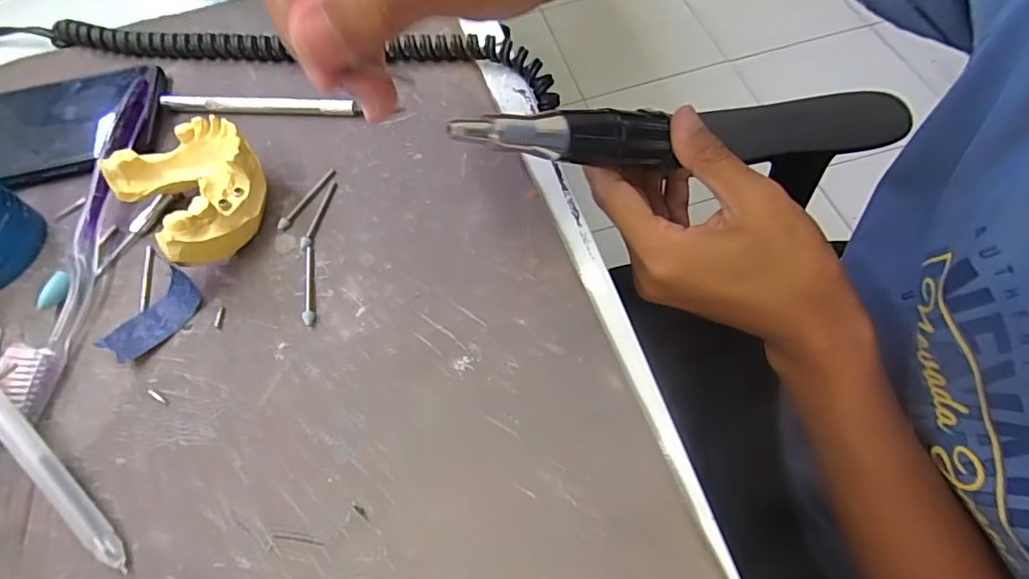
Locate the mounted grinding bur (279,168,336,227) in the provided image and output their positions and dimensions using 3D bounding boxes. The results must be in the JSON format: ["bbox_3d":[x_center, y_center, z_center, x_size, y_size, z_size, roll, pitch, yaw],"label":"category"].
[{"bbox_3d":[-0.104,-0.047,0.268,0.005,0.004,0.042,26,67,16],"label":"mounted grinding bur"}]

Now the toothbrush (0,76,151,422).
[{"bbox_3d":[-0.203,-0.029,0.255,0.027,0.021,0.176,-3,62,3],"label":"toothbrush"}]

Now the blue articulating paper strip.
[{"bbox_3d":[-0.161,0.012,0.238,0.024,0.008,0.043,30,68,18],"label":"blue articulating paper strip"}]

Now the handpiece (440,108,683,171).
[{"bbox_3d":[0.025,-0.065,0.227,0.121,0.019,0.019,-9,57,-35],"label":"handpiece"}]

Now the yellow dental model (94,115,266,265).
[{"bbox_3d":[-0.147,-0.046,0.252,0.068,0.035,0.056,39,71,22],"label":"yellow dental model"}]

